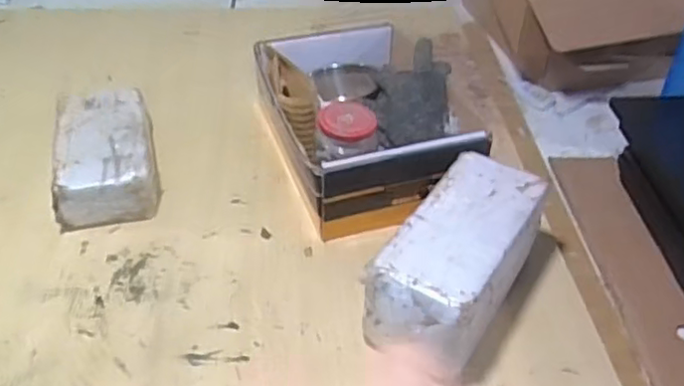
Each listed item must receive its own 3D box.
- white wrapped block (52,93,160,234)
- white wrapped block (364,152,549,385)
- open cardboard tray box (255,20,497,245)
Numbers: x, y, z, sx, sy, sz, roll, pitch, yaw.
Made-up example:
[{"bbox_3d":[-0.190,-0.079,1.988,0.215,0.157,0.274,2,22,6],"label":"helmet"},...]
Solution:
[{"bbox_3d":[-0.289,-0.049,0.801,0.115,0.066,0.204,-8,41,-13],"label":"white wrapped block"},{"bbox_3d":[0.113,0.070,0.651,0.106,0.111,0.227,22,44,23],"label":"white wrapped block"},{"bbox_3d":[0.025,-0.094,0.834,0.221,0.115,0.315,-8,41,-14],"label":"open cardboard tray box"}]

